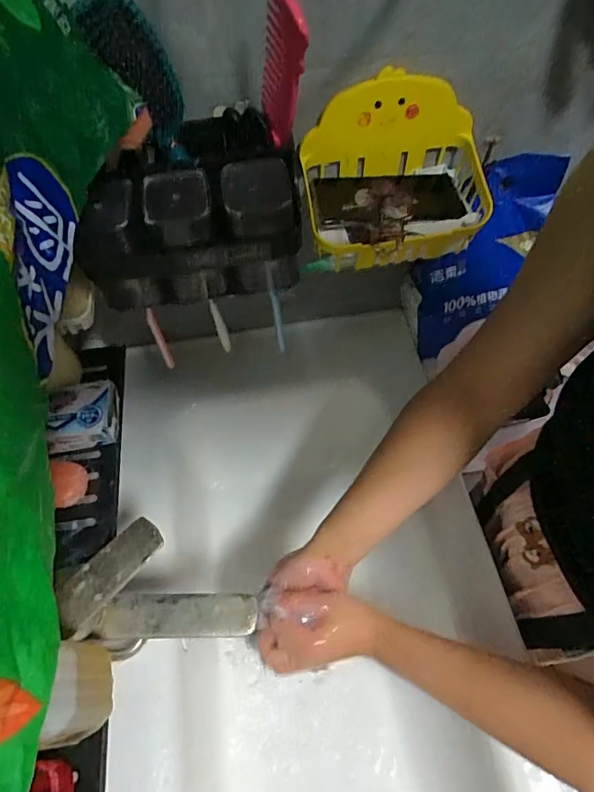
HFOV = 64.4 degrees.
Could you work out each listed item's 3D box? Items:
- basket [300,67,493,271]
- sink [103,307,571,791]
[{"bbox_3d":[0.109,-0.230,0.497,0.188,0.131,0.118,-8,59,-4],"label":"basket"},{"bbox_3d":[0.009,0.277,0.600,0.470,0.177,0.802,-6,58,-2],"label":"sink"}]

